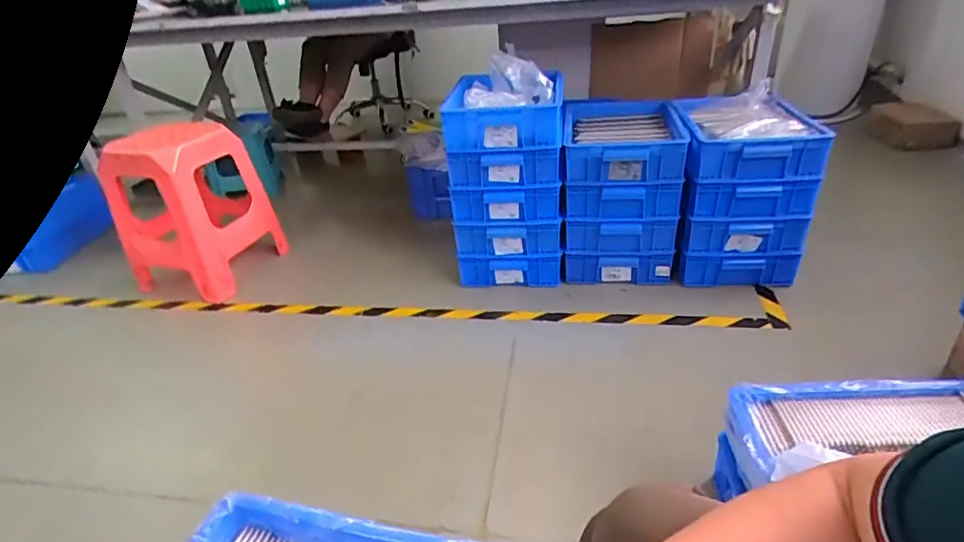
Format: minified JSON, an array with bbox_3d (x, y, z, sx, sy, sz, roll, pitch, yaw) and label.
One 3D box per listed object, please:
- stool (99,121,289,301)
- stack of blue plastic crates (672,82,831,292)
[{"bbox_3d":[-0.864,-0.195,1.619,0.300,0.482,0.339,10,34,24],"label":"stool"},{"bbox_3d":[0.735,-0.234,1.562,0.326,0.444,0.421,2,31,12],"label":"stack of blue plastic crates"}]

